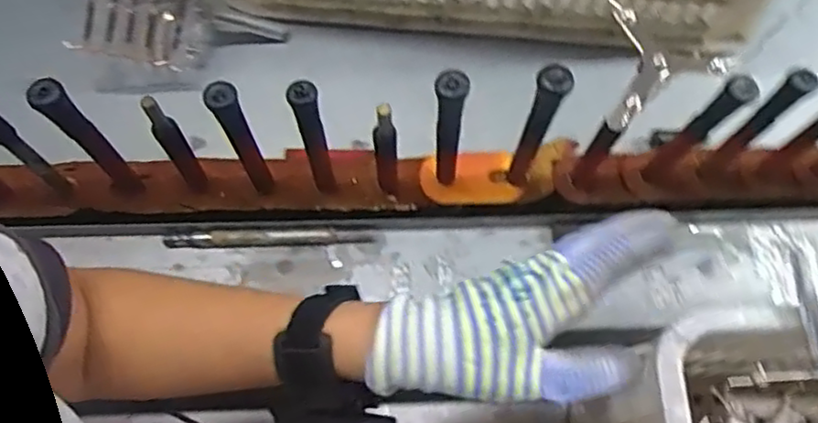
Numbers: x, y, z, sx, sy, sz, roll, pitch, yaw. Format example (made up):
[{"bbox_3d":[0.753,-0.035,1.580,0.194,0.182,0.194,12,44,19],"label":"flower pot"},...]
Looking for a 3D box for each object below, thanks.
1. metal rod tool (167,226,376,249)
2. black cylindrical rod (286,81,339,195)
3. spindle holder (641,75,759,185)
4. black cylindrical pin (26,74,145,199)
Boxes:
[{"bbox_3d":[-0.116,0.021,0.560,0.168,0.010,0.013,-1,69,-3],"label":"metal rod tool"},{"bbox_3d":[-0.069,-0.051,0.492,0.021,0.139,0.021,1,68,-2],"label":"black cylindrical rod"},{"bbox_3d":[0.208,-0.055,0.494,0.024,0.133,0.025,42,72,13],"label":"spindle holder"},{"bbox_3d":[-0.229,-0.048,0.484,0.019,0.149,0.021,41,72,13],"label":"black cylindrical pin"}]

